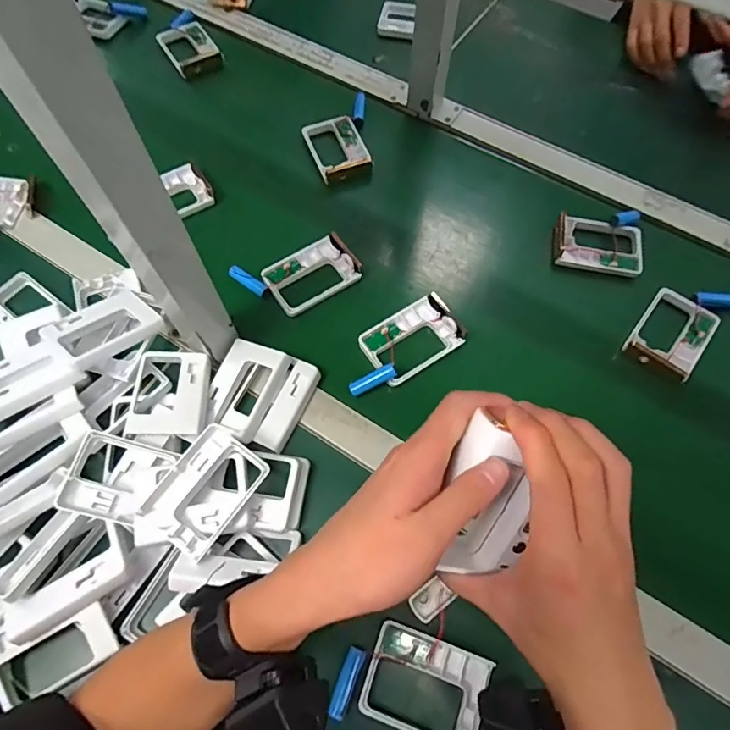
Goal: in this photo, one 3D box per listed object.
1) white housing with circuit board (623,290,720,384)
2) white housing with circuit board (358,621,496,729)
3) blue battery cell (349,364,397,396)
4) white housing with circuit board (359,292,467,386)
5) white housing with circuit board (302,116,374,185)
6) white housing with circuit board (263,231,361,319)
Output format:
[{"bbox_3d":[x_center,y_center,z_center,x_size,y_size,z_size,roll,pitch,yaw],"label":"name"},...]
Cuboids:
[{"bbox_3d":[0.329,-0.032,0.518,0.069,0.017,0.092,36,71,15],"label":"white housing with circuit board"},{"bbox_3d":[0.048,0.253,0.379,0.093,0.012,0.067,20,68,9],"label":"white housing with circuit board"},{"bbox_3d":[0.008,0.016,0.484,0.049,0.015,0.013,-27,68,4],"label":"blue battery cell"},{"bbox_3d":[0.050,-0.027,0.509,0.100,0.021,0.070,-34,70,-13],"label":"white housing with circuit board"},{"bbox_3d":[-0.037,-0.283,0.624,0.070,0.018,0.097,-22,68,-9],"label":"white housing with circuit board"},{"bbox_3d":[-0.061,-0.104,0.542,0.100,0.018,0.070,-33,70,-13],"label":"white housing with circuit board"}]

